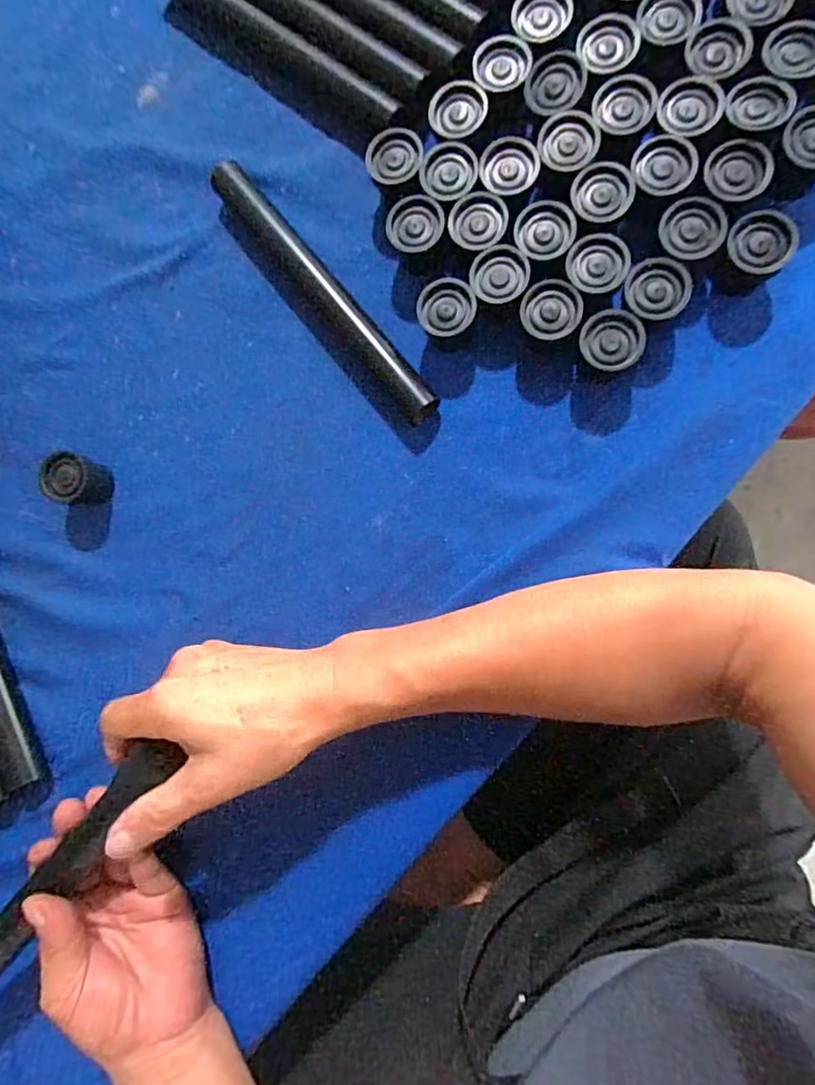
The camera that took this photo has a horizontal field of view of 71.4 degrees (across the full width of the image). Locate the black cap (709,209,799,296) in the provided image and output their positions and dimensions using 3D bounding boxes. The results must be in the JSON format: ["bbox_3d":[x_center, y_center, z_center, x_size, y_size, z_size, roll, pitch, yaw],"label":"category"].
[{"bbox_3d":[0.199,-0.166,0.327,0.034,0.033,0.032,0,88,10],"label":"black cap"}]

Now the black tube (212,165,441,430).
[{"bbox_3d":[-0.057,-0.167,0.377,0.022,0.018,0.222,-40,82,6],"label":"black tube"}]

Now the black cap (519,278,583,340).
[{"bbox_3d":[0.086,-0.136,0.345,0.034,0.029,0.034,0,88,10],"label":"black cap"}]

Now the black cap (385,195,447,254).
[{"bbox_3d":[0.007,-0.196,0.360,0.035,0.029,0.032,0,88,10],"label":"black cap"}]

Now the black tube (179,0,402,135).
[{"bbox_3d":[-0.090,-0.339,0.386,0.218,0.021,0.022,40,94,9],"label":"black tube"}]

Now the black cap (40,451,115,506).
[{"bbox_3d":[-0.230,-0.043,0.394,0.032,0.031,0.034,0,88,10],"label":"black cap"}]

